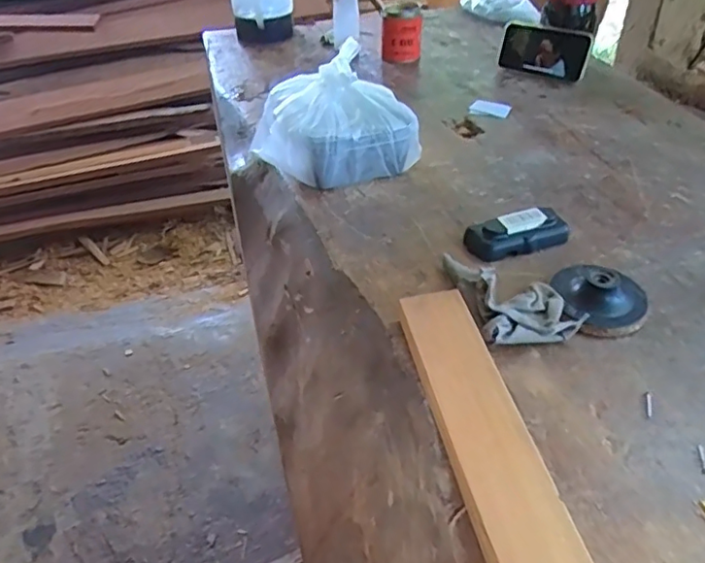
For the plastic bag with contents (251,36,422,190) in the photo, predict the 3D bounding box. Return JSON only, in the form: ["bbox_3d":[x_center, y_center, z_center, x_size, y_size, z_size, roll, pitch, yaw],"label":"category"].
[{"bbox_3d":[-0.024,-0.190,0.717,0.178,0.145,0.118,-22,44,-19],"label":"plastic bag with contents"}]

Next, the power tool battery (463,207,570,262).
[{"bbox_3d":[0.176,-0.051,0.628,0.107,0.031,0.042,-13,41,-10],"label":"power tool battery"}]

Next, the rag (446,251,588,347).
[{"bbox_3d":[0.146,0.005,0.558,0.091,0.034,0.128,-8,41,-4],"label":"rag"}]

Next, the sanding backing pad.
[{"bbox_3d":[0.224,0.016,0.544,0.083,0.029,0.078,17,45,23],"label":"sanding backing pad"}]

